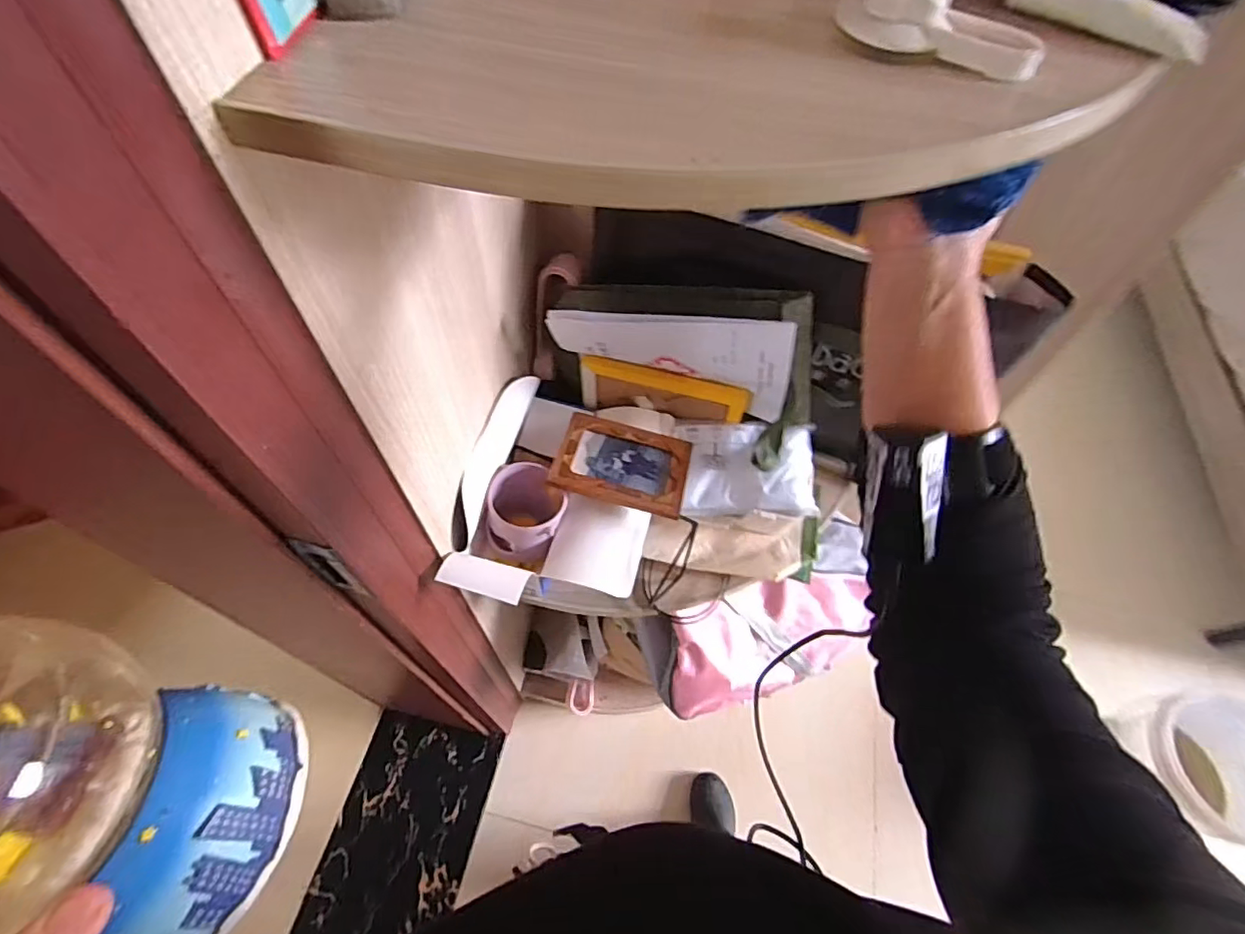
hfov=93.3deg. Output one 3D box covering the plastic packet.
[{"bbox_3d":[0.154,0.003,0.729,0.159,0.012,0.113,0,81,12],"label":"plastic packet"}]

